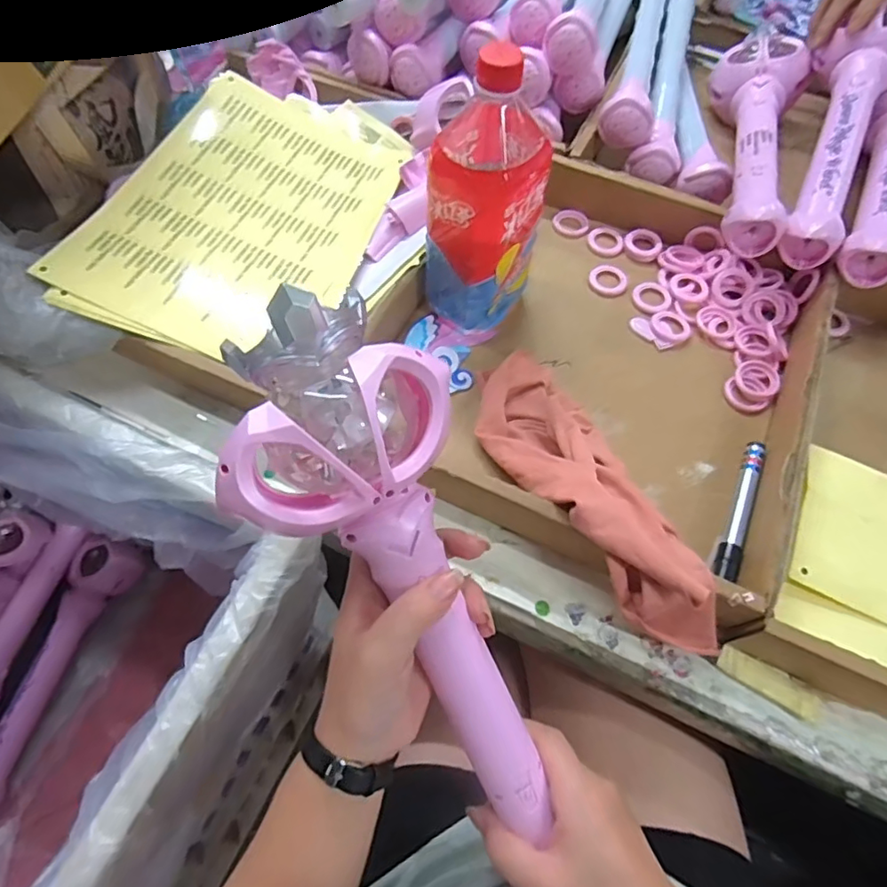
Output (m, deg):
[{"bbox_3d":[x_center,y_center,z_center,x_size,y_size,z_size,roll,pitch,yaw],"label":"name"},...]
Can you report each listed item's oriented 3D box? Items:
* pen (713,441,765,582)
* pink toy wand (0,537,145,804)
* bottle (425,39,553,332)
[{"bbox_3d":[0.231,0.050,0.443,0.015,0.017,0.126,22,65,11],"label":"pen"},{"bbox_3d":[-0.499,0.282,0.712,0.071,0.058,0.335,18,64,8],"label":"pink toy wand"},{"bbox_3d":[0.035,-0.184,0.454,0.070,0.216,0.084,39,69,17],"label":"bottle"}]

